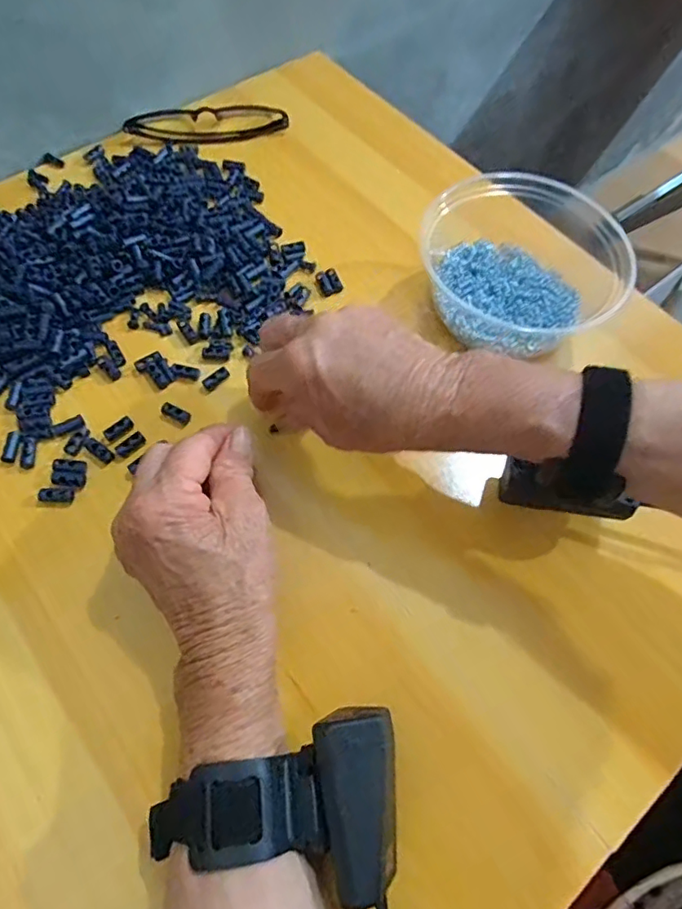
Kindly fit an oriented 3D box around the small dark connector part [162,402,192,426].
[{"bbox_3d":[-0.105,-0.027,0.351,0.019,0.007,0.009,30,66,11],"label":"small dark connector part"}]

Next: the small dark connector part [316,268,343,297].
[{"bbox_3d":[-0.009,-0.127,0.405,0.016,0.006,0.022,-22,67,-13],"label":"small dark connector part"}]

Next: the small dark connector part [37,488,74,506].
[{"bbox_3d":[-0.168,0.025,0.325,0.020,0.005,0.009,3,64,-2],"label":"small dark connector part"}]

